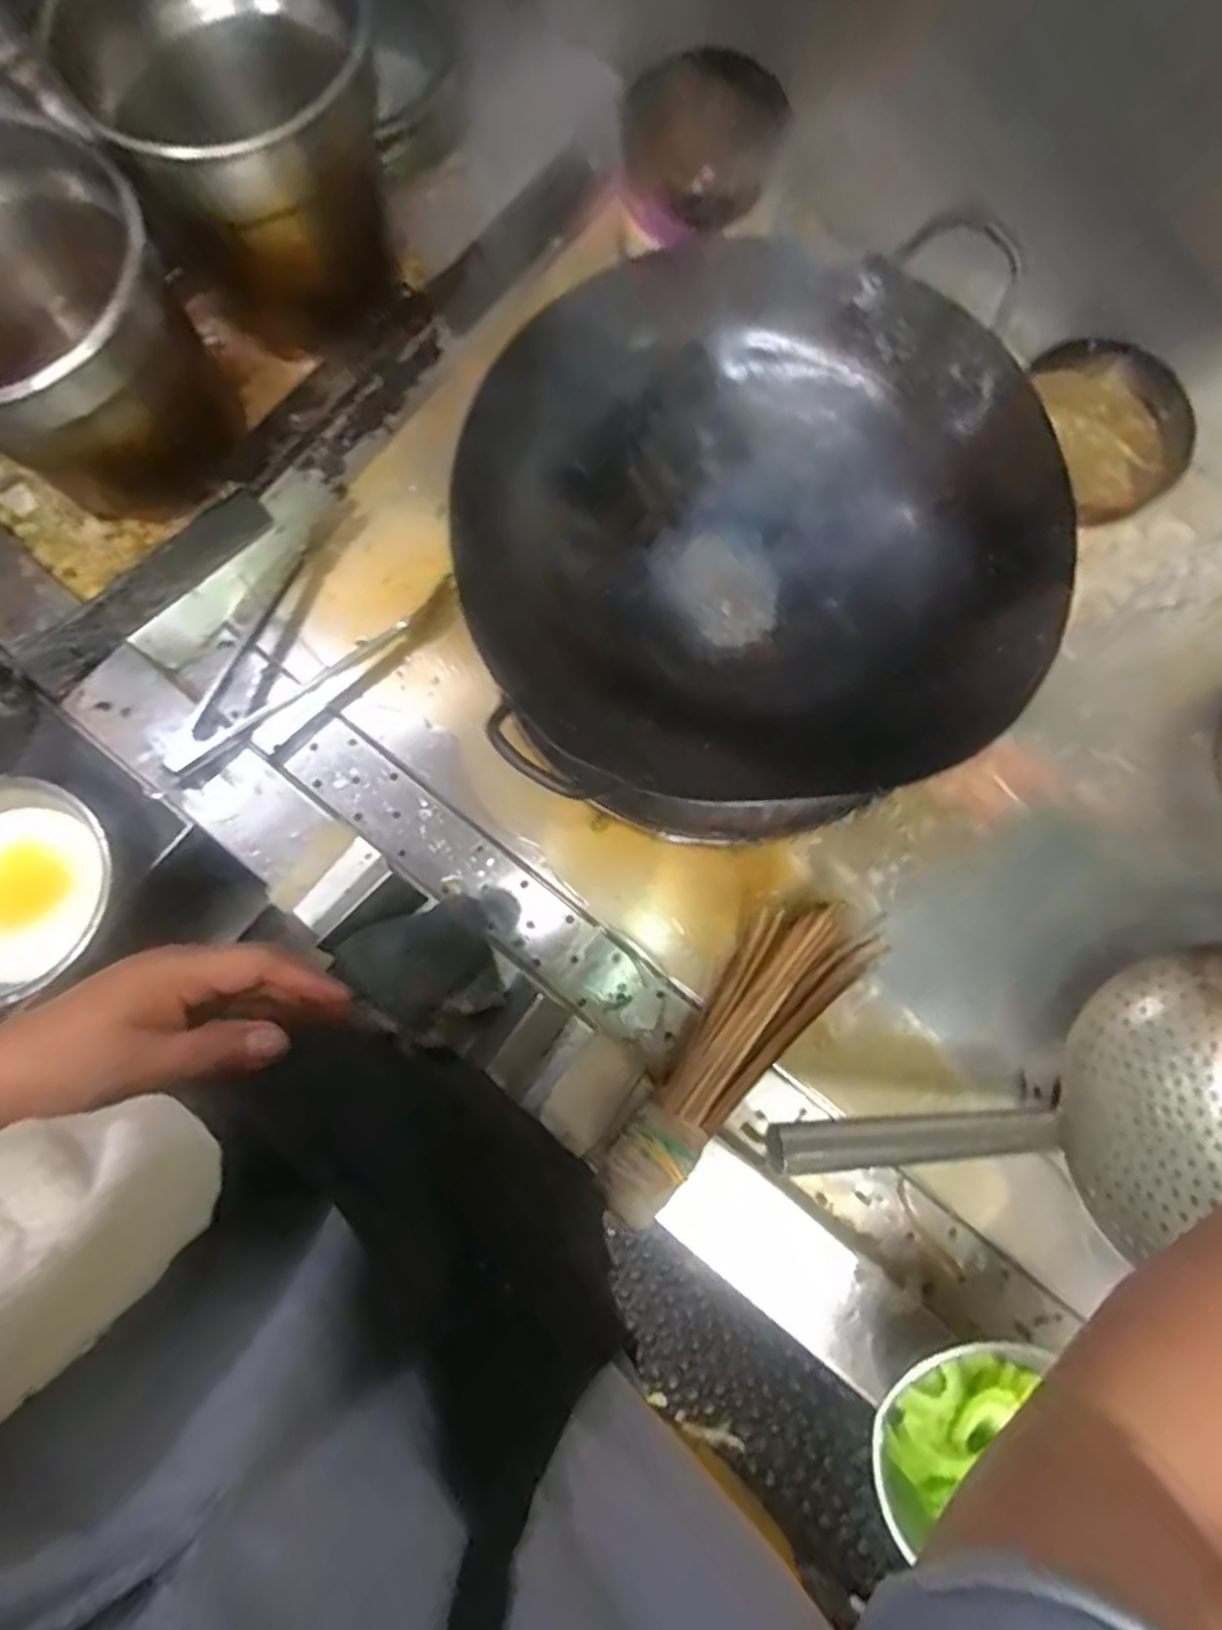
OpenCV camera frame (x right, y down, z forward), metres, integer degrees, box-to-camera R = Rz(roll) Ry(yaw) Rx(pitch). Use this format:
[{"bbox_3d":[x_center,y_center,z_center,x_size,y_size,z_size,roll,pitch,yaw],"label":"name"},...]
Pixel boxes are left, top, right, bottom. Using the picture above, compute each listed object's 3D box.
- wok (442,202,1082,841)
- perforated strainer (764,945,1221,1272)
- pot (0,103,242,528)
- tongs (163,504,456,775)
[{"bbox_3d":[0.109,-0.195,0.579,0.412,0.124,0.387,-6,80,-2],"label":"wok"},{"bbox_3d":[0.332,0.227,0.541,0.443,0.090,0.230,-4,79,-15],"label":"perforated strainer"},{"bbox_3d":[-0.447,-0.382,0.624,0.214,0.194,0.237,-41,82,-7],"label":"pot"},{"bbox_3d":[-0.293,-0.165,0.677,0.287,0.047,0.143,-41,82,-7],"label":"tongs"}]

